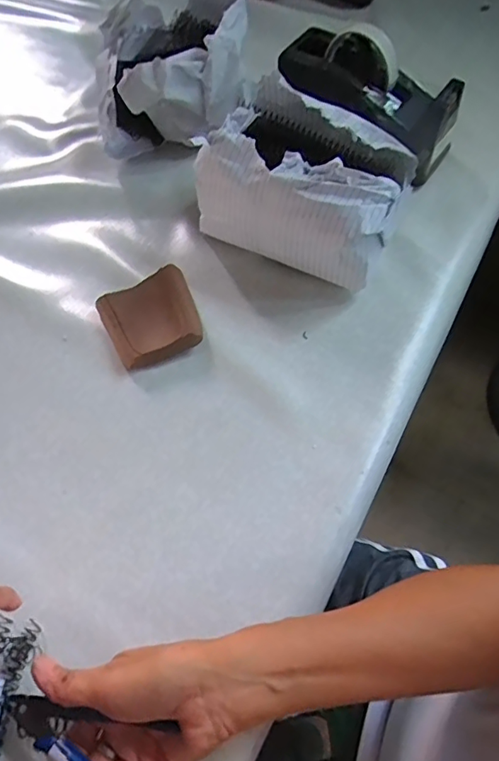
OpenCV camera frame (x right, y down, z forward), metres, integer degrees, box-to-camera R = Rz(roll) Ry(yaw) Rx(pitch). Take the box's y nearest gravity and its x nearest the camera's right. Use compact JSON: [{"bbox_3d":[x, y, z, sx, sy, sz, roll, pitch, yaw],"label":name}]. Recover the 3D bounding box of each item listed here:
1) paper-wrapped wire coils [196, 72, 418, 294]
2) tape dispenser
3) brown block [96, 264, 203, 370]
[{"bbox_3d":[0.055,-0.189,0.487,0.181,0.111,0.129,25,66,16],"label":"paper-wrapped wire coils"},{"bbox_3d":[0.135,-0.322,0.531,0.211,0.080,0.077,35,69,4],"label":"tape dispenser"},{"bbox_3d":[-0.093,-0.059,0.471,0.086,0.022,0.093,-25,63,-9],"label":"brown block"}]

